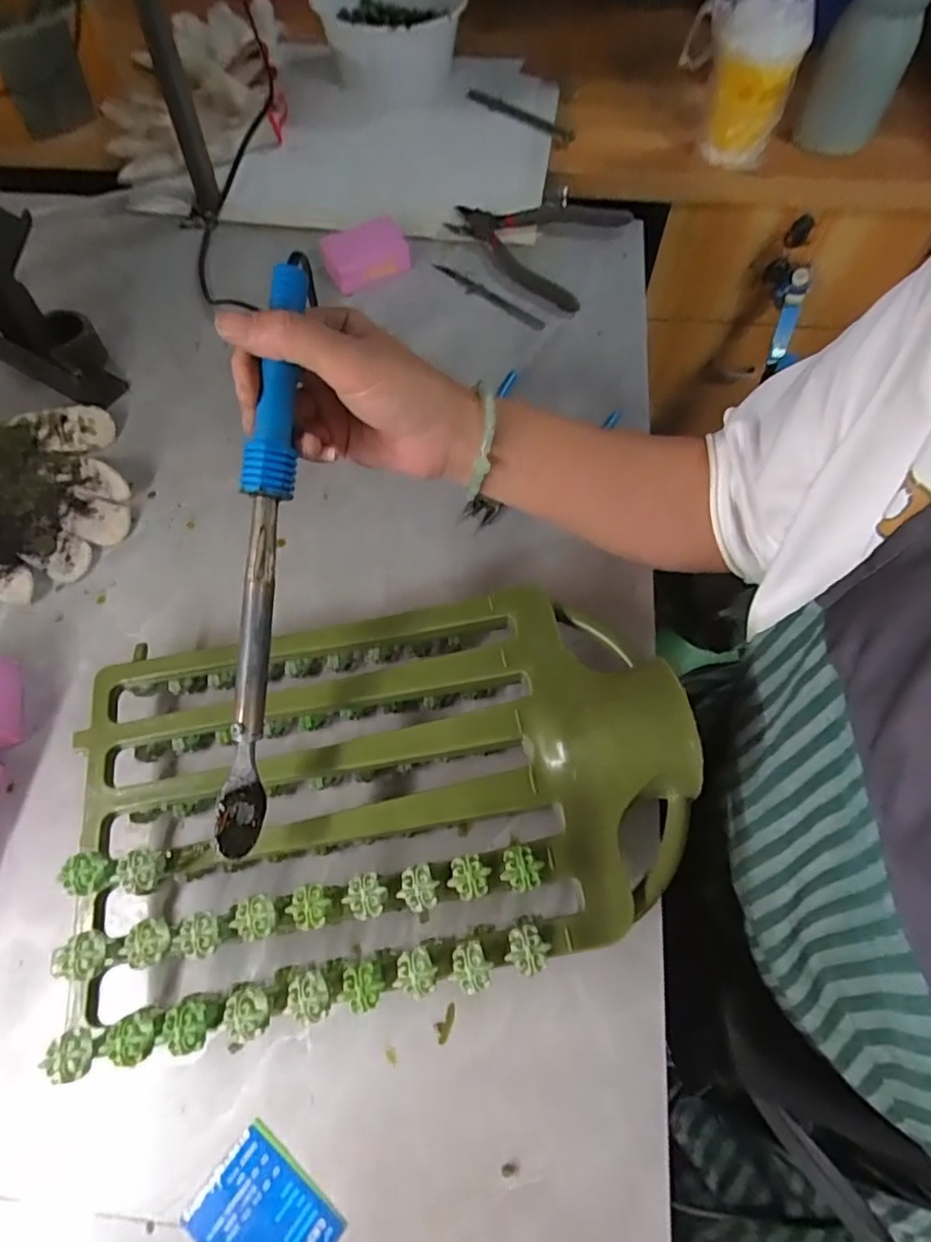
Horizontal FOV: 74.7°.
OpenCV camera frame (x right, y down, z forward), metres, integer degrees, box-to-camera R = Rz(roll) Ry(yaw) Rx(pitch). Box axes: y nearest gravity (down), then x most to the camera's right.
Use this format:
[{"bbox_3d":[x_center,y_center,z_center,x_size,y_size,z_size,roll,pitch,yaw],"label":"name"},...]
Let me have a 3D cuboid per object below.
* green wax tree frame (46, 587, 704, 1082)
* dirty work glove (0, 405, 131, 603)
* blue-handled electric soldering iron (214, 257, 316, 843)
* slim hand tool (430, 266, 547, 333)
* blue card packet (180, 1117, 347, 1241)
[{"bbox_3d":[-0.044,0.090,0.338,0.323,0.089,0.204,-10,64,-4],"label":"green wax tree frame"},{"bbox_3d":[-0.341,-0.111,0.480,0.188,0.019,0.146,37,70,17],"label":"dirty work glove"},{"bbox_3d":[-0.099,-0.038,0.303,0.022,0.025,0.299,5,90,4],"label":"blue-handled electric soldering iron"},{"bbox_3d":[0.021,-0.304,0.570,0.136,0.008,0.019,38,70,18],"label":"slim hand tool"},{"bbox_3d":[-0.095,0.285,0.289,0.065,0.004,0.051,36,70,17],"label":"blue card packet"}]

